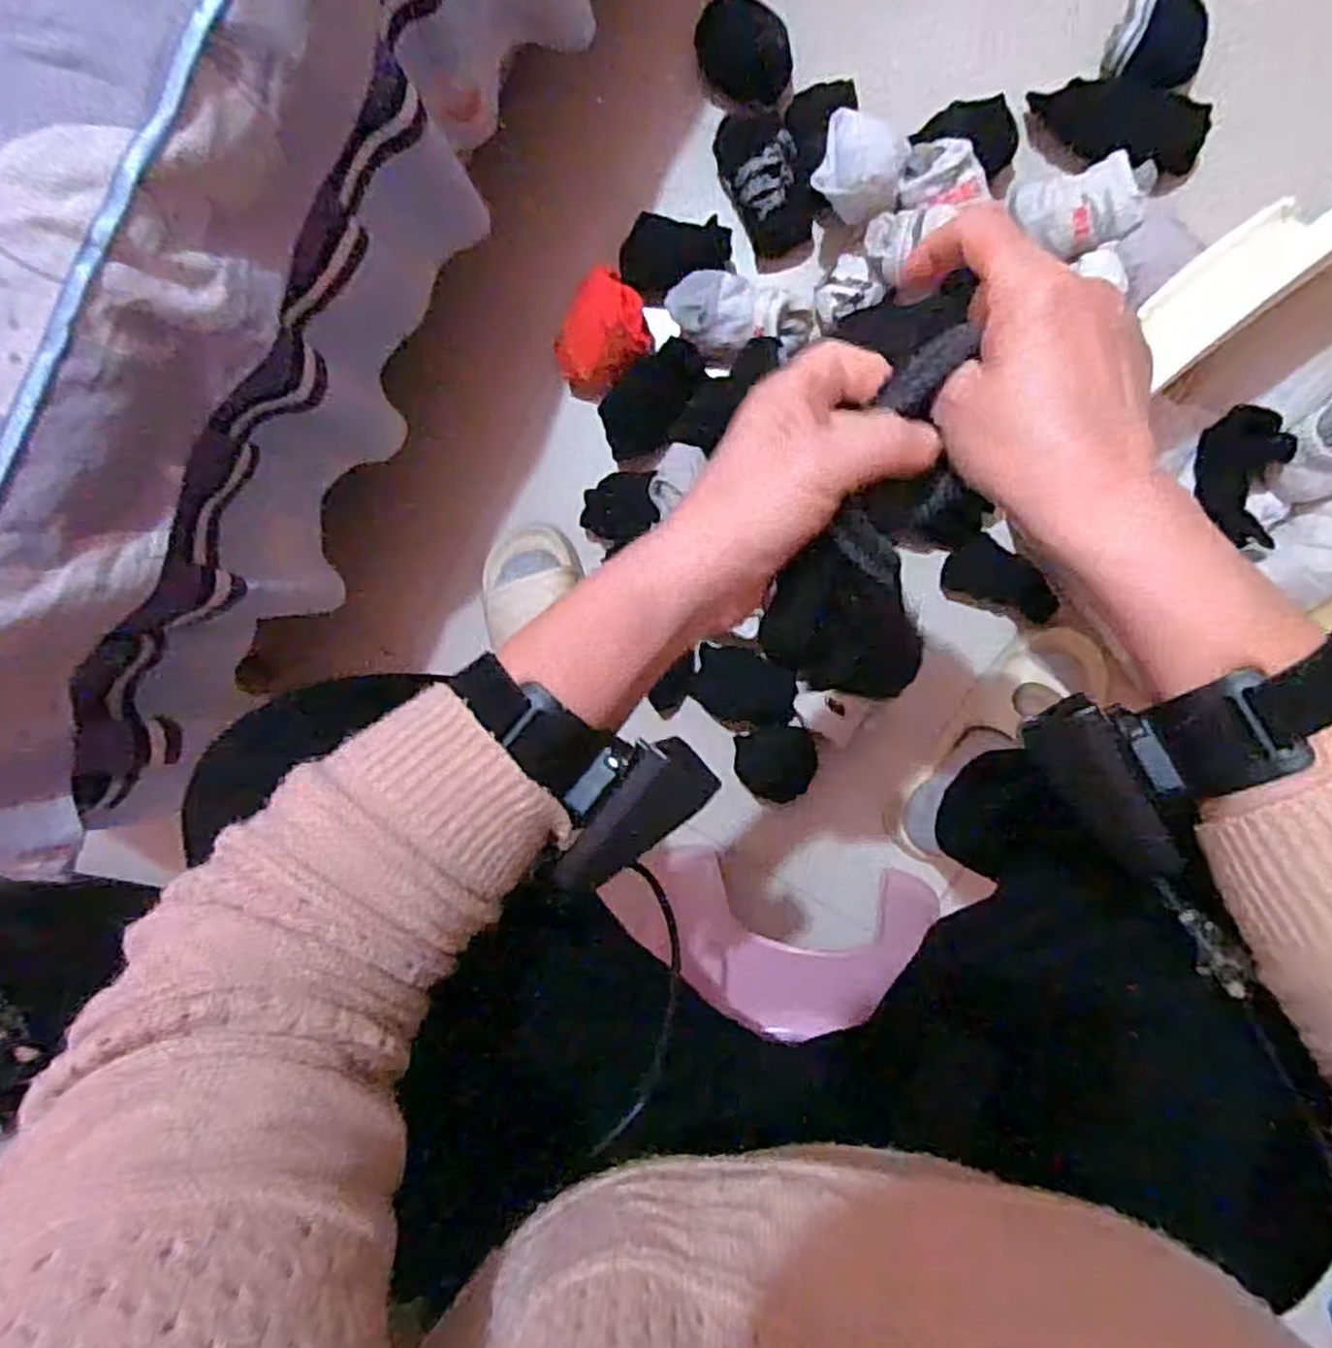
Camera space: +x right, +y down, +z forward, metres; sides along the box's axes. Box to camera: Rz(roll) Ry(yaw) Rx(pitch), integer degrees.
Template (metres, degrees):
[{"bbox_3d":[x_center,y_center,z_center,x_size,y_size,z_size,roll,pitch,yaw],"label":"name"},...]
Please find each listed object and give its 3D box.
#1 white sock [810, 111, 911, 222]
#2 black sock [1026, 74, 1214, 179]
[{"bbox_3d":[0.163,-0.422,0.640,0.069,0.047,0.075,1,96,7],"label":"white sock"},{"bbox_3d":[0.387,-0.472,0.657,0.144,0.034,0.066,22,98,4],"label":"black sock"}]

